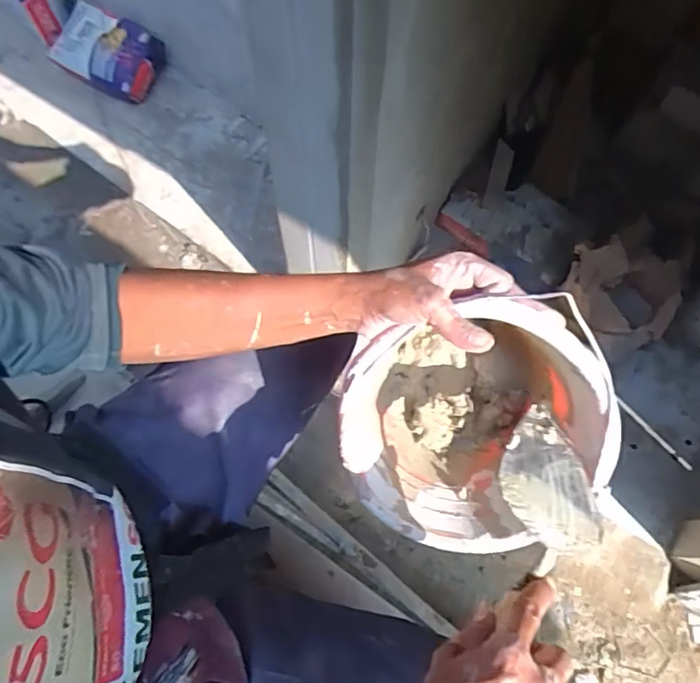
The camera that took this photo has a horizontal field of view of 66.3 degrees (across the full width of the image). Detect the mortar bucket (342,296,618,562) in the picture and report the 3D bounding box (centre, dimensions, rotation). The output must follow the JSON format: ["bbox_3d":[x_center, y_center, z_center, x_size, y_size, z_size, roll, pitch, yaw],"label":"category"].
[{"bbox_3d":[0.122,0.049,0.571,0.241,0.219,0.241,2,109,7],"label":"mortar bucket"}]

